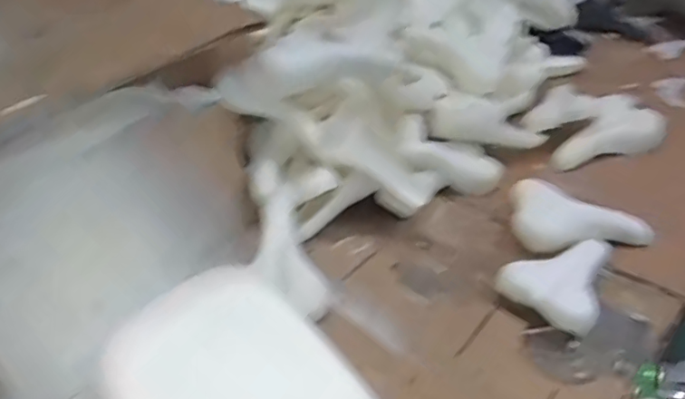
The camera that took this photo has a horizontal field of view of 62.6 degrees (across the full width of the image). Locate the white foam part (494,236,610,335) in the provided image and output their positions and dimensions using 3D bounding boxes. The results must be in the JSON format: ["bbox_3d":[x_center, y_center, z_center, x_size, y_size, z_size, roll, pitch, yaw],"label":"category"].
[{"bbox_3d":[0.365,0.129,0.964,0.159,0.073,0.187,20,47,26],"label":"white foam part"}]

